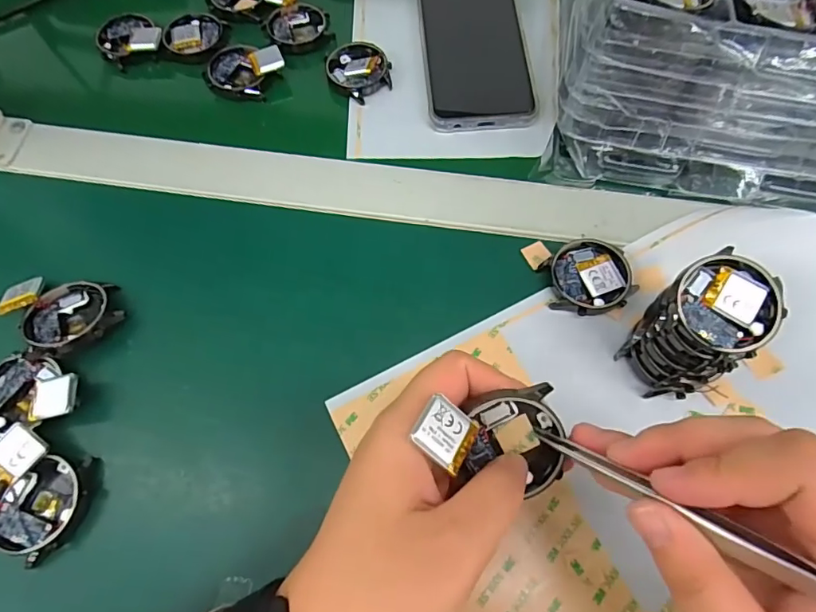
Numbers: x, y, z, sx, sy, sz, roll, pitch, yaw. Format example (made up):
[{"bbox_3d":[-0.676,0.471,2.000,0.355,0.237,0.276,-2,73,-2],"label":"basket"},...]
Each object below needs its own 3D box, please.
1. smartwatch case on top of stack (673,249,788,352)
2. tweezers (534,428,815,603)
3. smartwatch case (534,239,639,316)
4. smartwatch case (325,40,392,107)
[{"bbox_3d":[0.148,-0.002,0.227,0.044,0.010,0.044,-37,76,1],"label":"smartwatch case on top of stack"},{"bbox_3d":[0.093,0.068,0.152,0.007,0.013,0.128,-48,40,-17],"label":"tweezers"},{"bbox_3d":[0.106,-0.017,0.288,0.050,0.009,0.045,-9,67,-3],"label":"smartwatch case"},{"bbox_3d":[-0.037,-0.175,0.362,0.043,0.014,0.047,-30,70,-12],"label":"smartwatch case"}]

